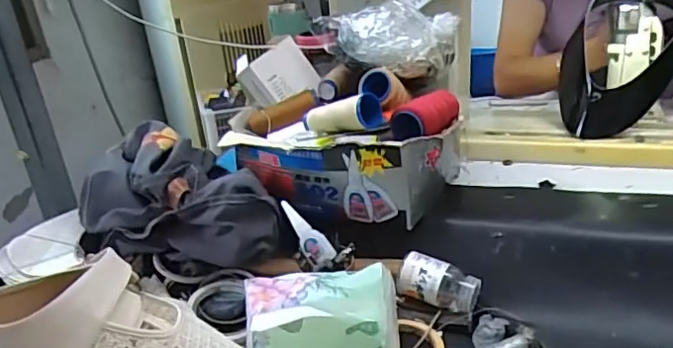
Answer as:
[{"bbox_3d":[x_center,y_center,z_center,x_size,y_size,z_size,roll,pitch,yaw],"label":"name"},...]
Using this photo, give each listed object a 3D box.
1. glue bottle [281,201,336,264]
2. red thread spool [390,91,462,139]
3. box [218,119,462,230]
[{"bbox_3d":[-0.035,0.066,0.655,0.030,0.012,0.086,-25,63,-34],"label":"glue bottle"},{"bbox_3d":[0.107,-0.075,0.699,0.052,0.044,0.107,9,29,33],"label":"red thread spool"},{"bbox_3d":[0.010,-0.019,0.756,0.283,0.107,0.178,2,26,20],"label":"box"}]

